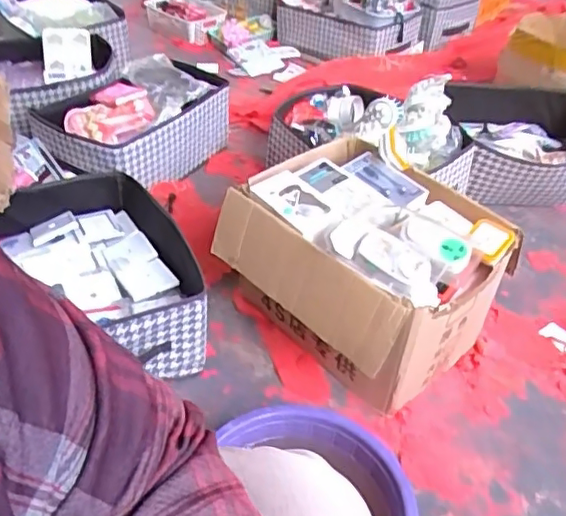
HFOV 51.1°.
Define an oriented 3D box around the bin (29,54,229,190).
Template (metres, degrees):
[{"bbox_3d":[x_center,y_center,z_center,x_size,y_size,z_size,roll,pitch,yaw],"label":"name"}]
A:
[{"bbox_3d":[-0.381,-0.341,1.516,0.349,0.174,0.488,25,45,23],"label":"bin"}]

